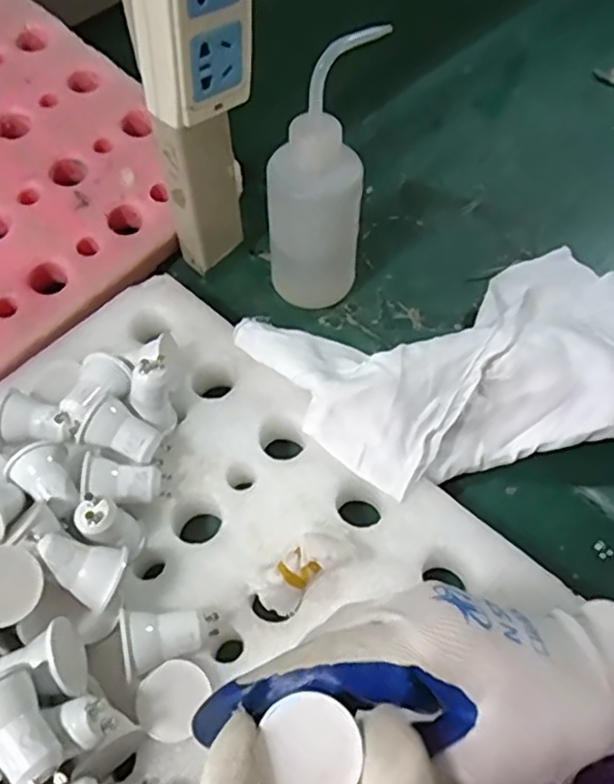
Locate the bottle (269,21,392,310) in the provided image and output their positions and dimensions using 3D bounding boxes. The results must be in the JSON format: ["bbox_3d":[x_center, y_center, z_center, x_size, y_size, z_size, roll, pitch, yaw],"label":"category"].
[{"bbox_3d":[0.009,-0.138,0.446,0.057,0.172,0.074,11,58,8],"label":"bottle"}]

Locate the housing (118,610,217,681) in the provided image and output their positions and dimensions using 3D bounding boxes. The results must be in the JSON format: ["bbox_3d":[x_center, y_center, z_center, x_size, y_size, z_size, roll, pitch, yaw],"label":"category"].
[{"bbox_3d":[-0.065,0.118,0.324,0.042,0.029,0.028,-12,58,-6],"label":"housing"}]

